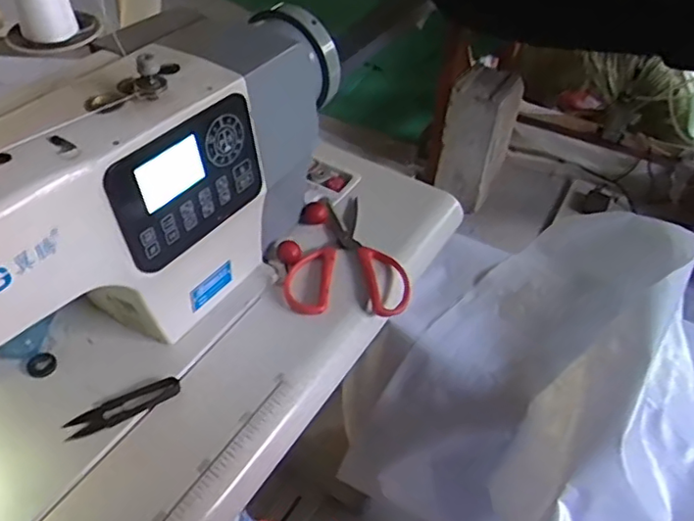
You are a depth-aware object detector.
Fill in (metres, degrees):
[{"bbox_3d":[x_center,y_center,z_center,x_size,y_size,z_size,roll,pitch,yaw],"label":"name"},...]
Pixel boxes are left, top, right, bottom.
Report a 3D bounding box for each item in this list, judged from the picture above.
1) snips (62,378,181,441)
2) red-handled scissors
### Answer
[{"bbox_3d":[-0.196,0.129,0.533,0.098,0.009,0.027,-22,52,-23],"label":"snips"},{"bbox_3d":[-0.002,-0.010,0.681,0.134,0.007,0.179,0,46,-4],"label":"red-handled scissors"}]

